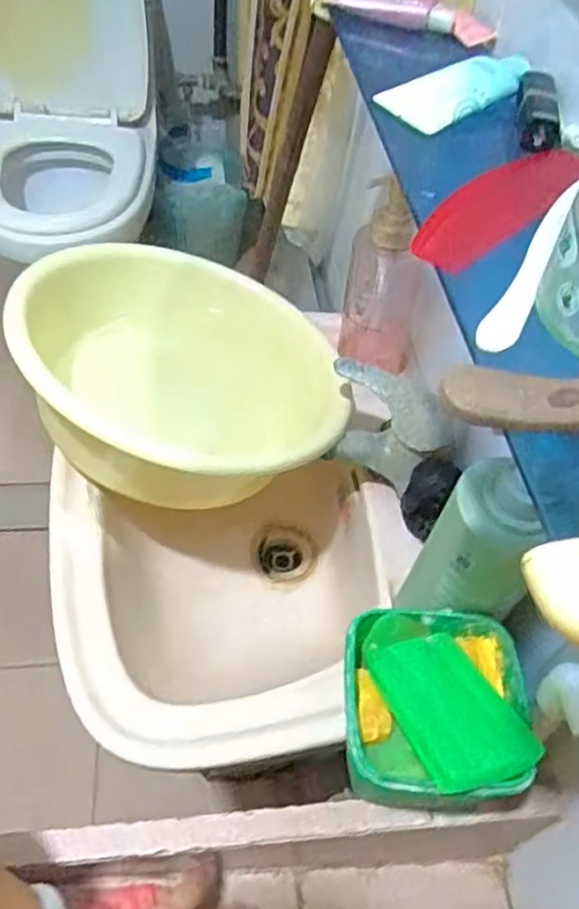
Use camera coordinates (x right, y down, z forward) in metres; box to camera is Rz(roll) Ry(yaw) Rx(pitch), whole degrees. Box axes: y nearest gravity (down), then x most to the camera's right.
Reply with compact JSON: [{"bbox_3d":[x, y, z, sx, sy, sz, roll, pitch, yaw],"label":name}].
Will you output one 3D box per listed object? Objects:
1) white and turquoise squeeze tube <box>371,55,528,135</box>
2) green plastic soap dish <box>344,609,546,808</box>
[{"bbox_3d":[0.112,-0.239,0.457,0.102,0.018,0.044,-20,55,-5],"label":"white and turquoise squeeze tube"},{"bbox_3d":[0.093,0.156,0.438,0.115,0.041,0.120,4,51,-3],"label":"green plastic soap dish"}]

